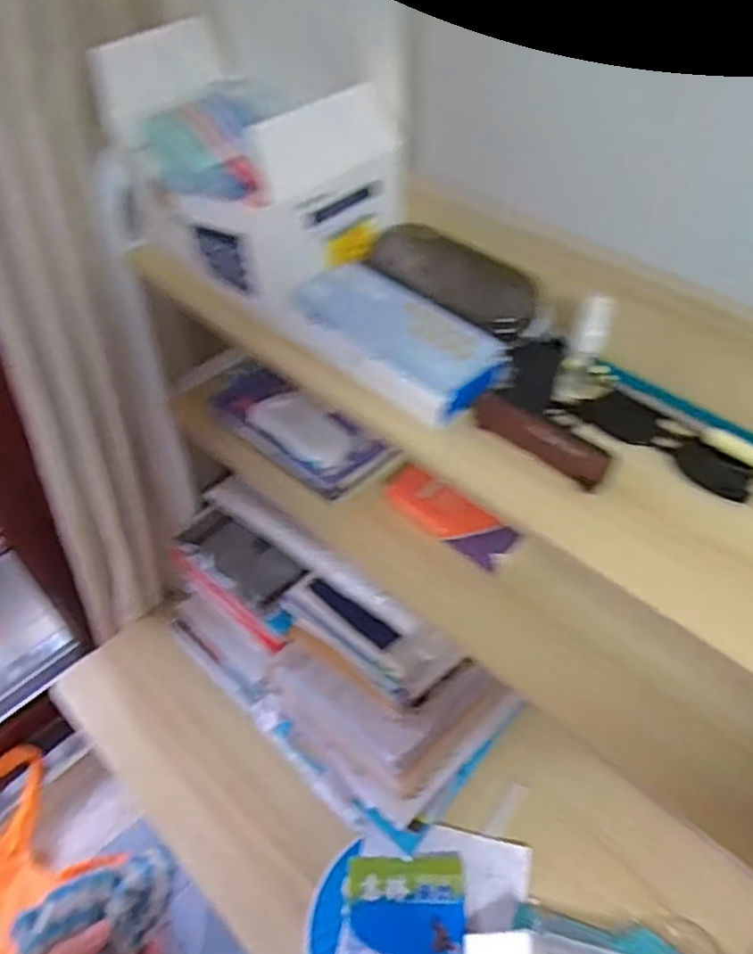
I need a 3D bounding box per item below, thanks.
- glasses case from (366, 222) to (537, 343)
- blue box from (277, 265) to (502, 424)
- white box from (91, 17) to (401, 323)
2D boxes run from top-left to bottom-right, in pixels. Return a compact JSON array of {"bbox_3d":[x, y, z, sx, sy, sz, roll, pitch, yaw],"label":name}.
[{"bbox_3d":[0.067,-0.173,0.619,0.070,0.040,0.169,-36,57,-25],"label":"glasses case"},{"bbox_3d":[0.011,-0.119,0.592,0.086,0.045,0.179,-38,58,-26],"label":"blue box"},{"bbox_3d":[-0.120,-0.292,0.651,0.185,0.140,0.257,-31,55,-22],"label":"white box"}]

